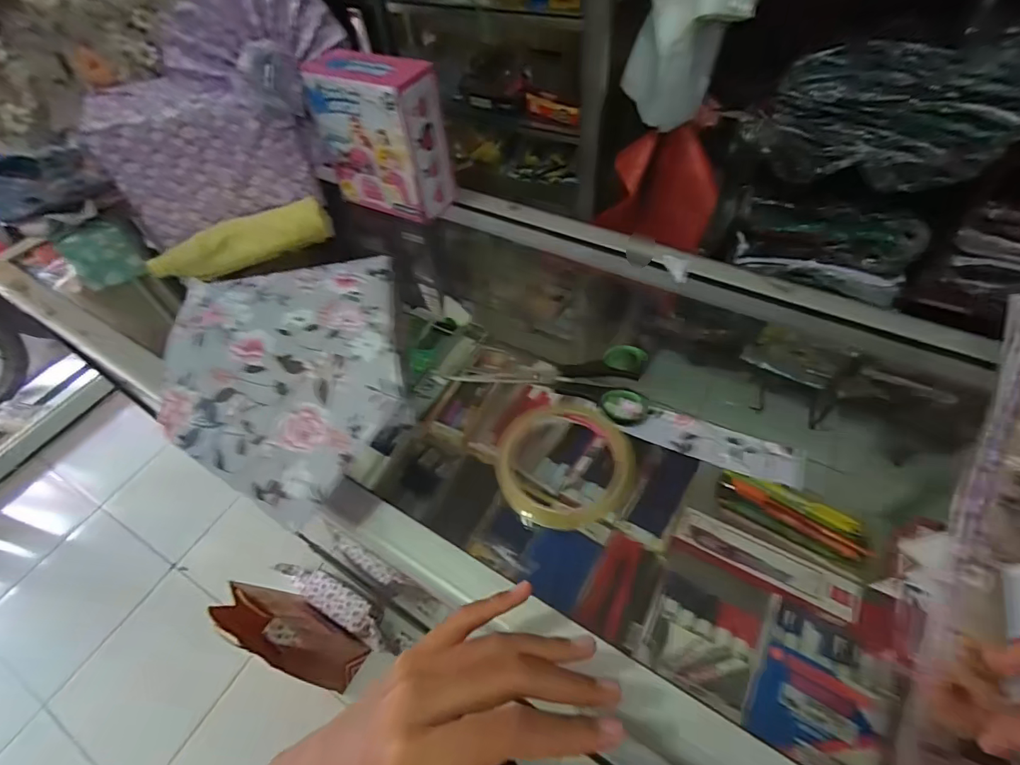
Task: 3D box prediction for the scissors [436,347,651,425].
[{"bbox_3d":[0.034,-0.012,0.390,0.157,0.012,0.070,13,56,15],"label":"scissors"}]

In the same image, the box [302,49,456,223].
[{"bbox_3d":[-0.138,-0.264,0.512,0.140,0.140,0.065,21,58,20],"label":"box"}]

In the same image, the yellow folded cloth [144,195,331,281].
[{"bbox_3d":[-0.280,-0.149,0.506,0.173,0.041,0.034,-26,55,-14],"label":"yellow folded cloth"}]

